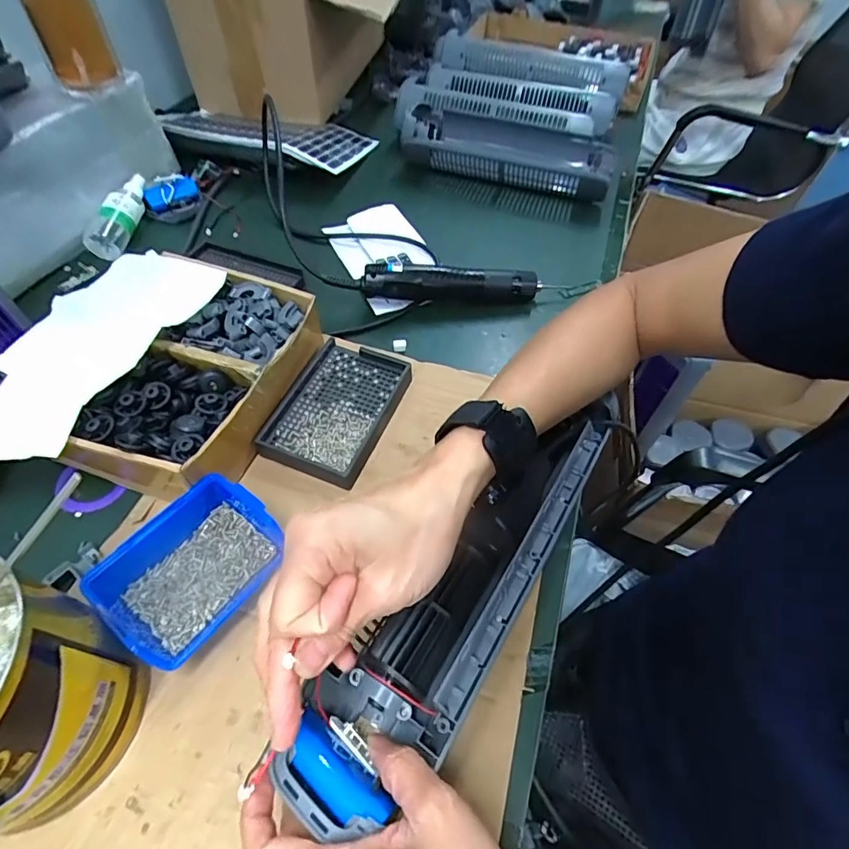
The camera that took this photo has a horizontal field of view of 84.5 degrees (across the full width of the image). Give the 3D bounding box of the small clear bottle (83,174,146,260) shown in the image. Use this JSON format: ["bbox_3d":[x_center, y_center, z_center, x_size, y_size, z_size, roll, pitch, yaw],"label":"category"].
[{"bbox_3d":[-0.380,-0.266,0.589,0.043,0.041,0.131,2,54,-1],"label":"small clear bottle"}]

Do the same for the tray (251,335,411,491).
[{"bbox_3d":[-0.079,-0.015,0.435,0.091,0.024,0.139,19,55,11],"label":"tray"}]

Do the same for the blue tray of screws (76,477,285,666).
[{"bbox_3d":[-0.160,0.101,0.330,0.084,0.046,0.112,29,58,18],"label":"blue tray of screws"}]

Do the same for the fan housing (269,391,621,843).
[{"bbox_3d":[0.044,0.088,0.300,0.067,0.055,0.317,34,62,20],"label":"fan housing"}]

